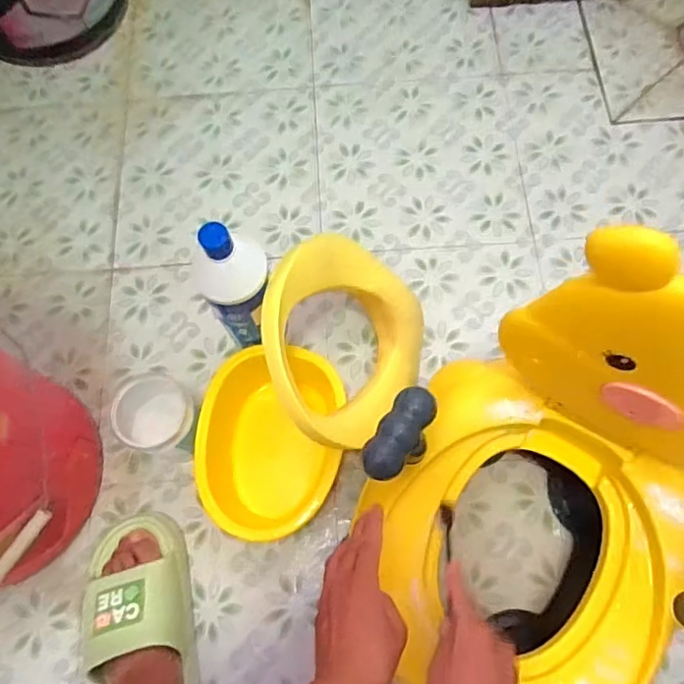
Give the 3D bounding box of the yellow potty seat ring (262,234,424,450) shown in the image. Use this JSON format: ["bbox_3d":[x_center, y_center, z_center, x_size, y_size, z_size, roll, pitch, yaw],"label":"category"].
[{"bbox_3d":[0.007,-0.005,0.608,0.233,0.034,0.220,6,81,-48],"label":"yellow potty seat ring"}]

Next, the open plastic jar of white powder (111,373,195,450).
[{"bbox_3d":[-0.208,0.093,0.645,0.081,0.109,0.088,0,71,1],"label":"open plastic jar of white powder"}]

